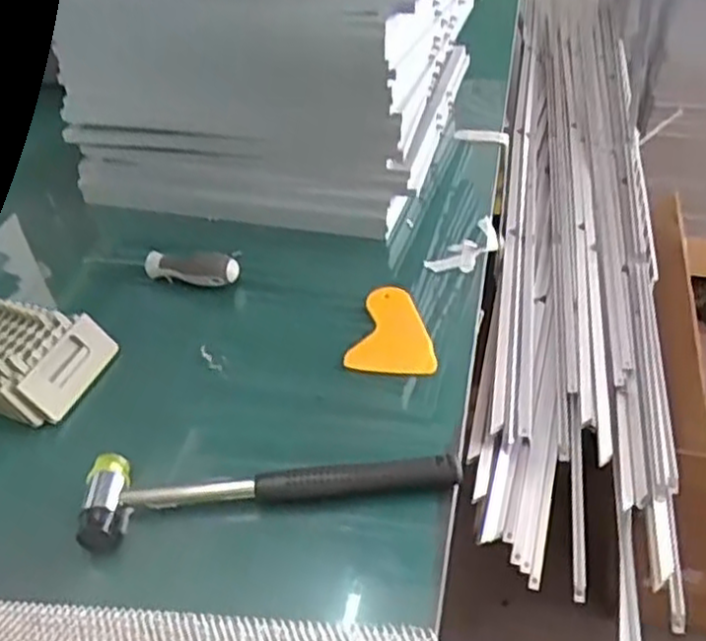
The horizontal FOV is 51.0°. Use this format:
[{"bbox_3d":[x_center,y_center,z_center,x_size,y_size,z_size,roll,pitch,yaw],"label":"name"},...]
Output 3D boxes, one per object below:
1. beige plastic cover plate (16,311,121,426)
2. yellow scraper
[{"bbox_3d":[-0.218,0.036,0.574,0.007,0.044,0.084,-22,28,37],"label":"beige plastic cover plate"},{"bbox_3d":[0.038,0.007,0.608,0.069,0.012,0.094,10,42,11],"label":"yellow scraper"}]

